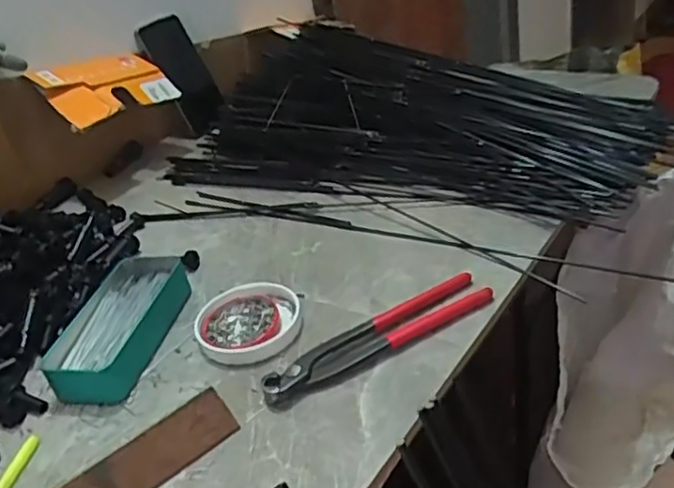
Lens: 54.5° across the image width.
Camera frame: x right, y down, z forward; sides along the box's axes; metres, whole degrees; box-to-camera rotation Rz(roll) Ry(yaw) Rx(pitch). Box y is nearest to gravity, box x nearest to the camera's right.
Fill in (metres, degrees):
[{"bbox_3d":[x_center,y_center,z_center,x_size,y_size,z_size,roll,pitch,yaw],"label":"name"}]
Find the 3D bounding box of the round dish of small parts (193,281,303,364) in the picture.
[{"bbox_3d":[-0.073,0.063,0.555,0.085,0.016,0.091,-8,33,5],"label":"round dish of small parts"}]

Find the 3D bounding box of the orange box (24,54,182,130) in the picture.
[{"bbox_3d":[-0.290,-0.203,0.832,0.106,0.020,0.159,41,41,15],"label":"orange box"}]

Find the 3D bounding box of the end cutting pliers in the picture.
[{"bbox_3d":[0.035,0.072,0.509,0.194,0.013,0.037,-26,35,-21],"label":"end cutting pliers"}]

